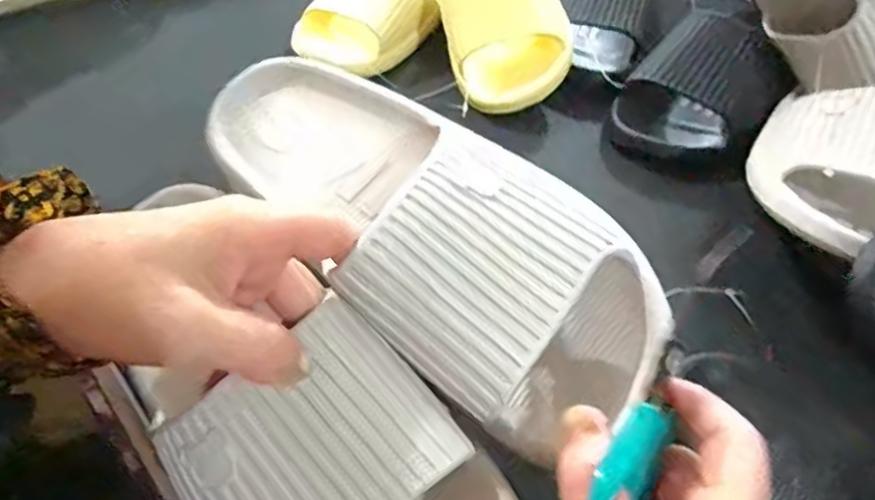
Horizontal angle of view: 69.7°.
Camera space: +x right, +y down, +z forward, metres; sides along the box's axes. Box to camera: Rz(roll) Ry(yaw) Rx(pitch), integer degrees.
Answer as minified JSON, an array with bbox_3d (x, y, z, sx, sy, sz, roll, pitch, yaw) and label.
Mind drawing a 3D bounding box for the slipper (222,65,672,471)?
[{"bbox_3d":[-0.017,-0.021,0.305,0.108,0.084,0.264,-32,57,-28],"label":"slipper"}]

